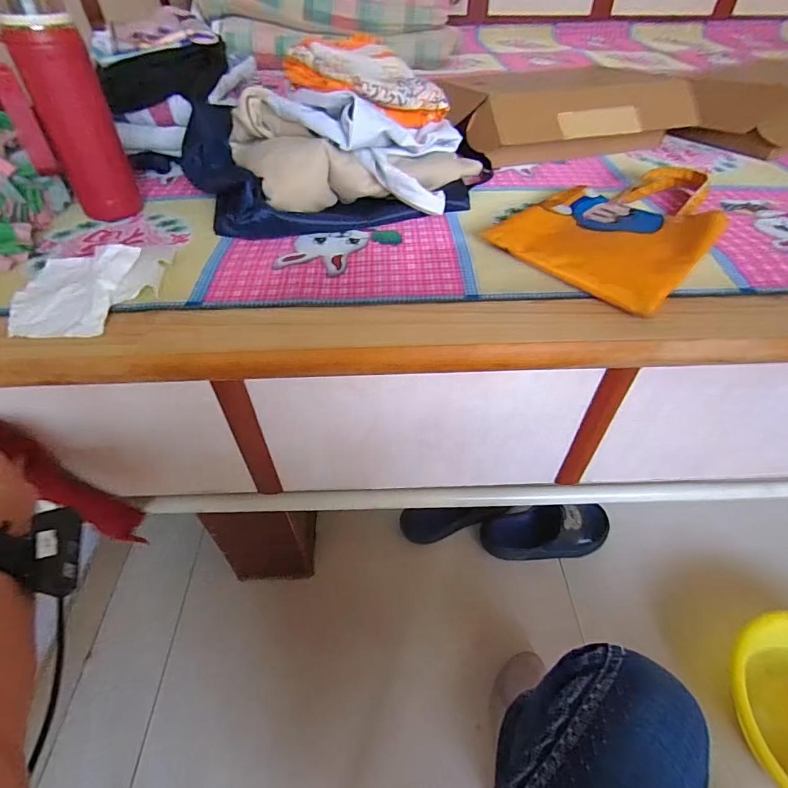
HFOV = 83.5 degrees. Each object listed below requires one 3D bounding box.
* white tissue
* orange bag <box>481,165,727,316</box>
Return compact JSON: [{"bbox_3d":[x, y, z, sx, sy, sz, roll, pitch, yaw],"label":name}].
[{"bbox_3d":[-0.323,-0.116,0.467,0.143,0.025,0.142,-6,47,-5],"label":"white tissue"},{"bbox_3d":[0.298,-0.222,0.565,0.199,0.032,0.369,34,55,28],"label":"orange bag"}]

